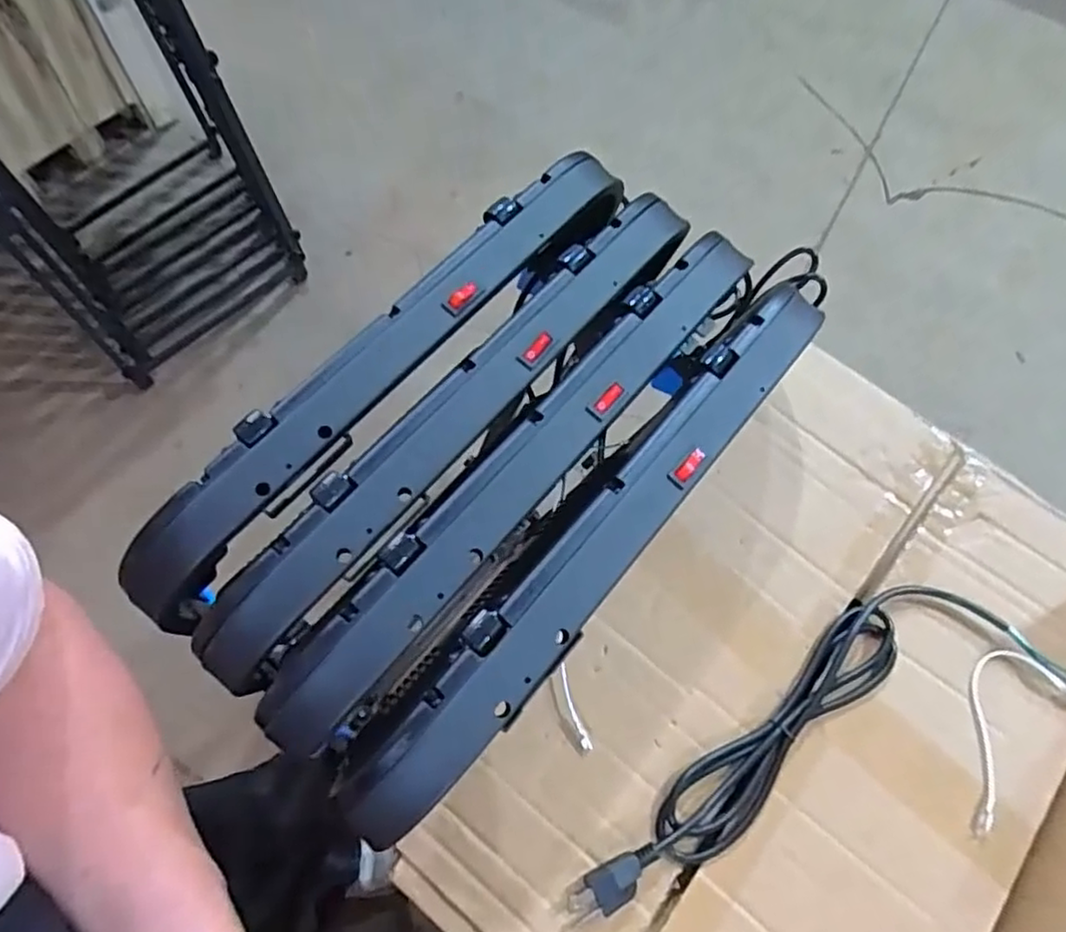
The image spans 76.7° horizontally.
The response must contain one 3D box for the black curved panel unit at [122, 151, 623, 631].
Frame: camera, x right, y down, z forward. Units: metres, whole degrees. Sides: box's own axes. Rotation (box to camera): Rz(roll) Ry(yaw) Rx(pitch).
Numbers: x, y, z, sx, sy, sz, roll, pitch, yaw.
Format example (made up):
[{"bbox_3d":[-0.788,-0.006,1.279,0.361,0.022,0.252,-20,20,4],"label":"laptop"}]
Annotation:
[{"bbox_3d":[-0.092,-0.073,0.473,0.065,0.075,0.452,41,71,14],"label":"black curved panel unit"}]

